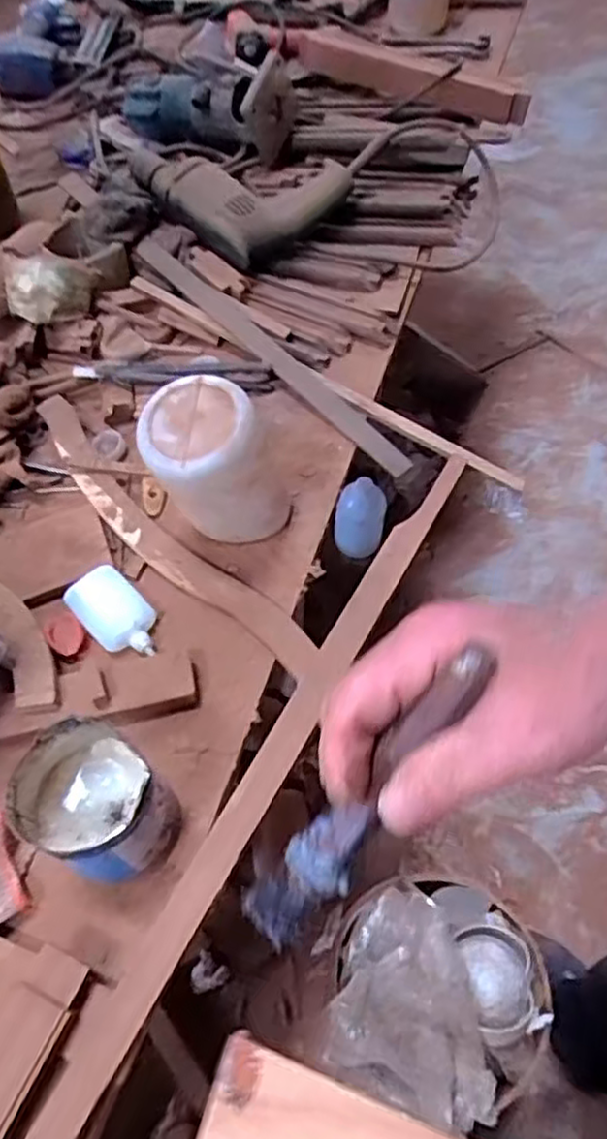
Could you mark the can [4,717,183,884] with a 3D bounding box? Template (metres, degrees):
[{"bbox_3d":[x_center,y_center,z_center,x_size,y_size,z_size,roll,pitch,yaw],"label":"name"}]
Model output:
[{"bbox_3d":[-0.139,0.161,0.483,0.088,0.100,0.081,-1,59,1],"label":"can"}]

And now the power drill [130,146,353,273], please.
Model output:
[{"bbox_3d":[-0.080,-0.457,0.852,0.205,0.066,0.185,39,67,22],"label":"power drill"}]

